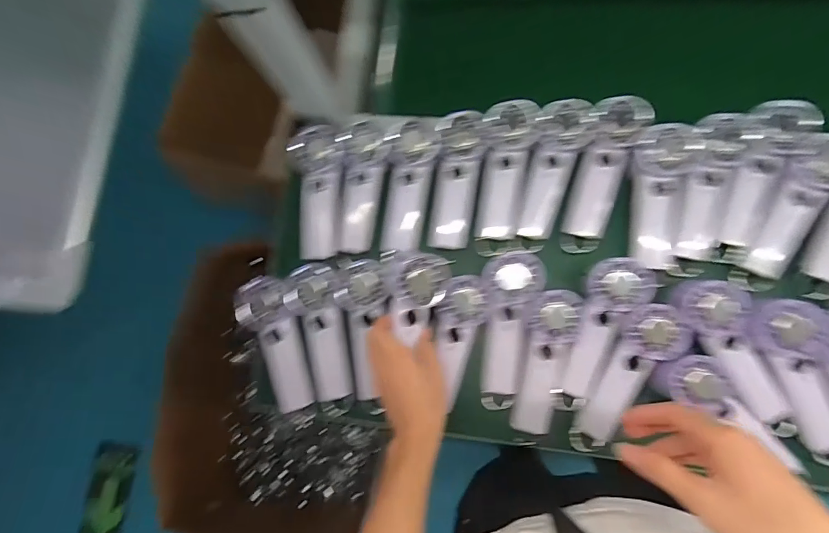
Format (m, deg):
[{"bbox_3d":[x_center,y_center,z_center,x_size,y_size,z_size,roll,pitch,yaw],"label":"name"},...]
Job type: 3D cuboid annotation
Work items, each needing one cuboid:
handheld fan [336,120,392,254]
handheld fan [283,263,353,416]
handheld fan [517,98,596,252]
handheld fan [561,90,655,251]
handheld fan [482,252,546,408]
[{"bbox_3d":[-0.071,-0.107,0.608,0.067,0.032,0.176,9,106,7],"label":"handheld fan"},{"bbox_3d":[-0.118,0.098,0.583,0.070,0.035,0.201,-11,95,4],"label":"handheld fan"},{"bbox_3d":[0.174,-0.115,0.570,0.060,0.029,0.190,16,102,8],"label":"handheld fan"},{"bbox_3d":[0.236,-0.113,0.563,0.061,0.030,0.194,17,102,8],"label":"handheld fan"},{"bbox_3d":[0.114,0.080,0.548,0.068,0.029,0.191,6,98,7],"label":"handheld fan"}]

